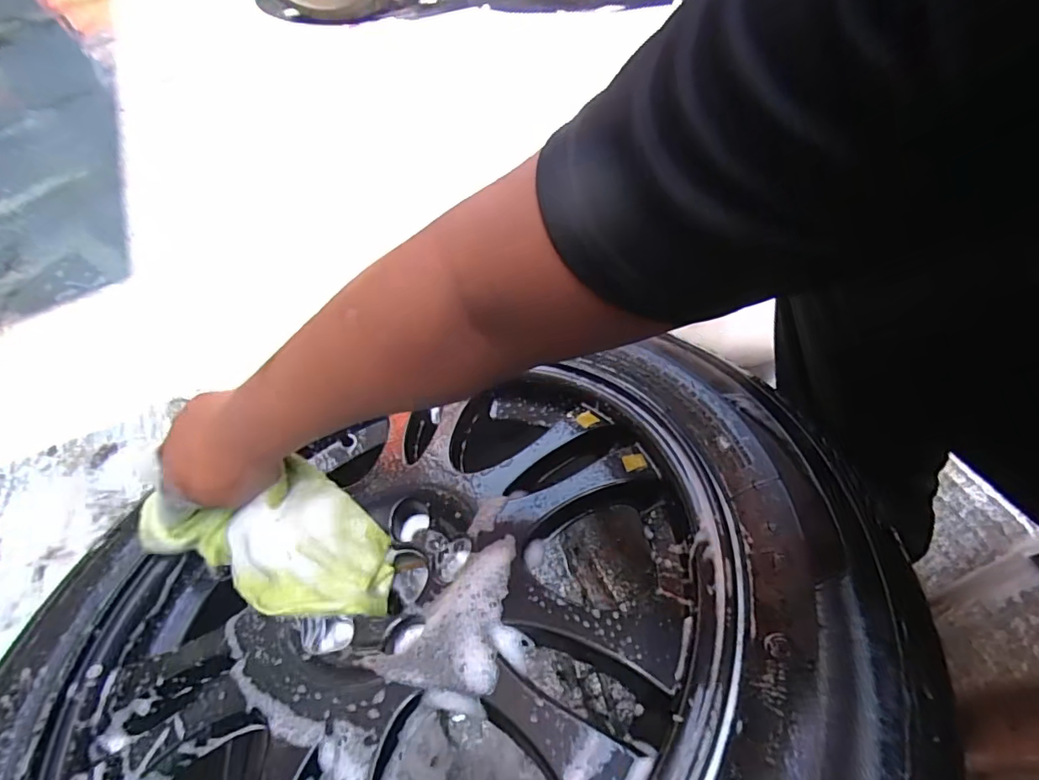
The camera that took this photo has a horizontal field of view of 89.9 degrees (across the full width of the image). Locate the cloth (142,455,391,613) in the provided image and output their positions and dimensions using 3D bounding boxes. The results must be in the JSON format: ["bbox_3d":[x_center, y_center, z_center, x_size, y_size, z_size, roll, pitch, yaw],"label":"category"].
[{"bbox_3d":[-0.217,0.113,0.439,0.239,0.062,0.117,8,56,17],"label":"cloth"}]

